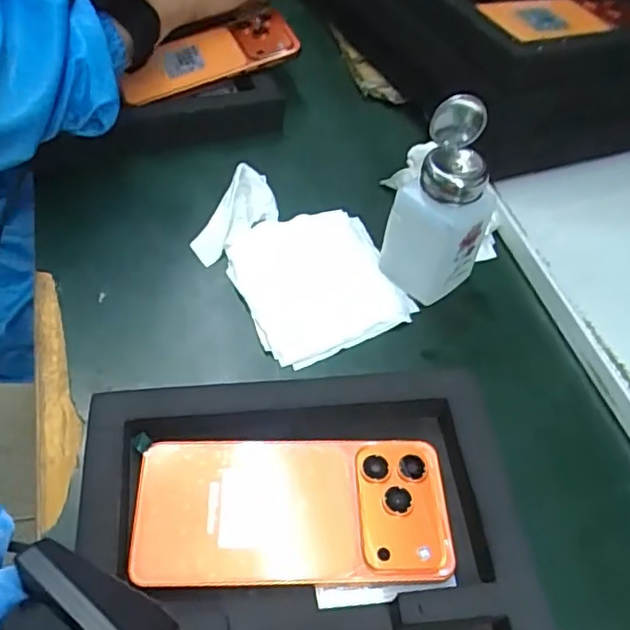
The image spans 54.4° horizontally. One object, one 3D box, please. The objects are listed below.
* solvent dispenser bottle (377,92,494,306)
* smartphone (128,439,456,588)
[{"bbox_3d":[0.086,-0.072,0.398,0.055,0.126,0.052,-31,62,-27],"label":"solvent dispenser bottle"},{"bbox_3d":[-0.011,0.103,0.325,0.160,0.013,0.076,2,52,-6],"label":"smartphone"}]

